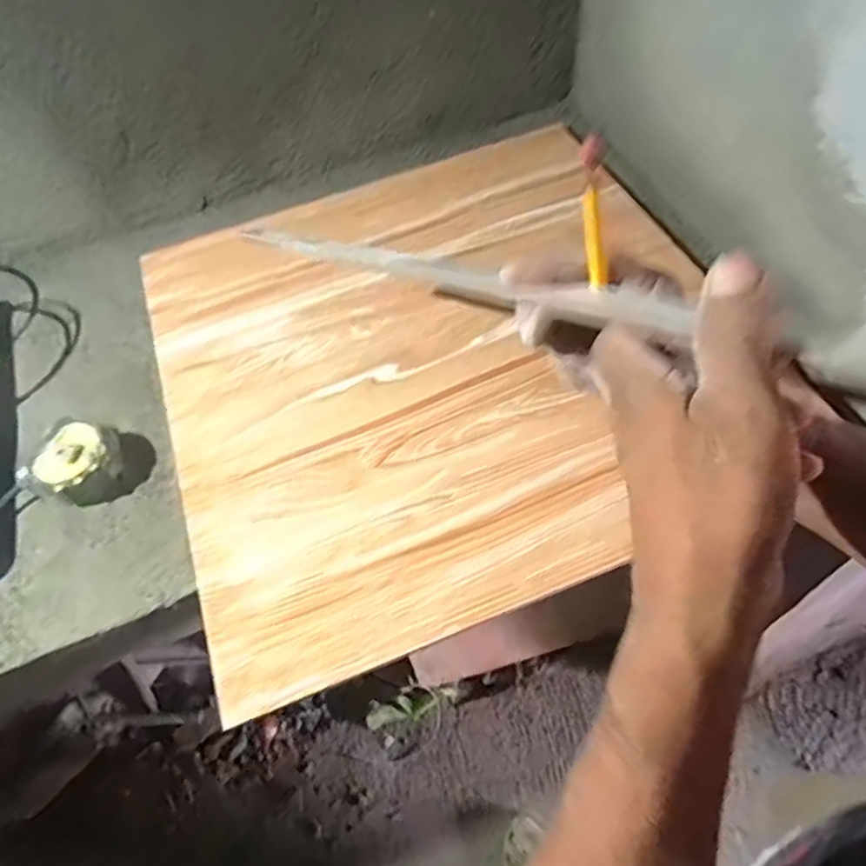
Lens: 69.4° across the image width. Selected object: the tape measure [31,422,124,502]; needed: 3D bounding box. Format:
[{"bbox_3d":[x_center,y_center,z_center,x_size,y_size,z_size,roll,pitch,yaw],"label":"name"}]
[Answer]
[{"bbox_3d":[-0.350,0.026,0.627,0.074,0.040,0.084,25,62,20],"label":"tape measure"}]

